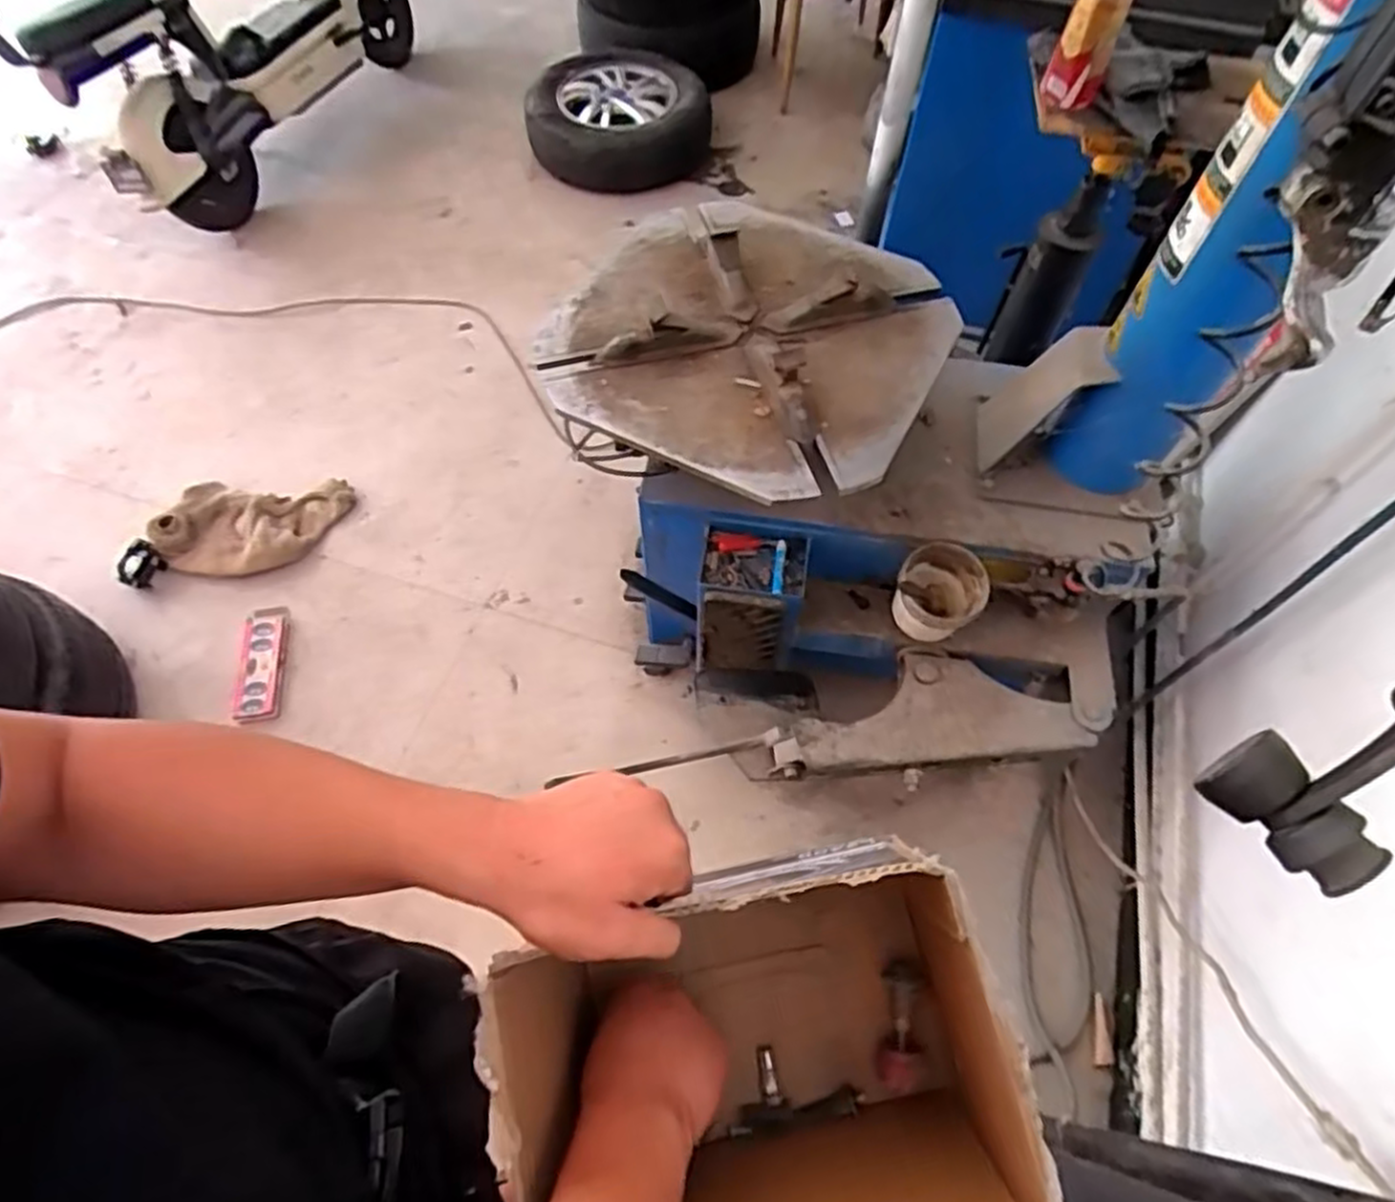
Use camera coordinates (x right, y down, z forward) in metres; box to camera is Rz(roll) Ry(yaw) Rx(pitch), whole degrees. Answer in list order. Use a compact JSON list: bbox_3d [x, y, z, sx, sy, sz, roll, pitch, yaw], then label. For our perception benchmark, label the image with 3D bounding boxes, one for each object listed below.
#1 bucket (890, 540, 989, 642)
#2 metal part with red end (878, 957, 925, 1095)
[{"bbox_3d":[0.360,-0.015,1.136,0.120,0.101,0.127,0,60,-1],"label":"bucket"},{"bbox_3d":[0.143,0.300,0.542,0.031,0.026,0.084,-5,66,21],"label":"metal part with red end"}]

